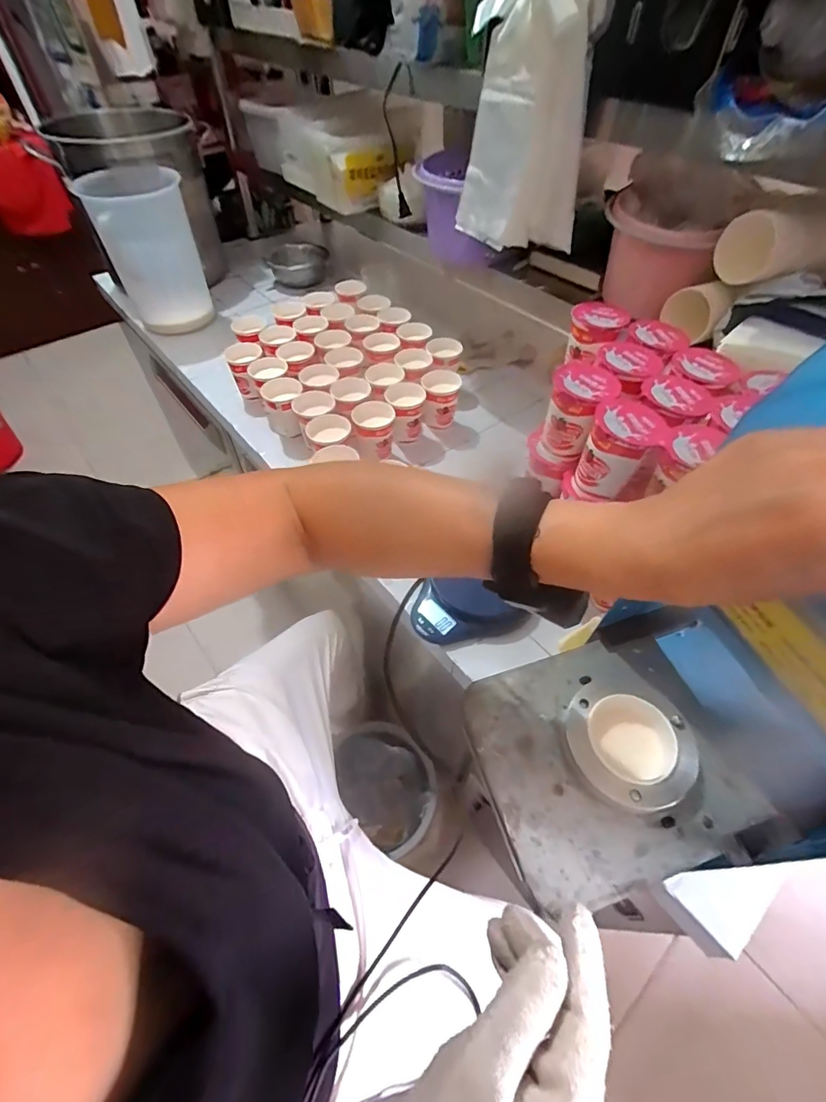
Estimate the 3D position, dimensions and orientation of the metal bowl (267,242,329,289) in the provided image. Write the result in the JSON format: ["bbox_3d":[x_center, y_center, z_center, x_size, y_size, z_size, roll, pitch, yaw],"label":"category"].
[{"bbox_3d":[-0.299,-0.752,1.209,0.157,0.055,0.169,-6,53,-5],"label":"metal bowl"}]

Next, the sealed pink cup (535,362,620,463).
[{"bbox_3d":[0.182,-0.152,0.519,0.061,0.089,0.070,27,57,19],"label":"sealed pink cup"}]

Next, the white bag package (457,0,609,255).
[{"bbox_3d":[0.139,-0.528,0.564,0.153,0.253,0.087,10,53,7],"label":"white bag package"}]

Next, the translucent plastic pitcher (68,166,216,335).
[{"bbox_3d":[-0.544,-0.623,0.984,0.176,0.255,0.182,-15,54,-11],"label":"translucent plastic pitcher"}]

